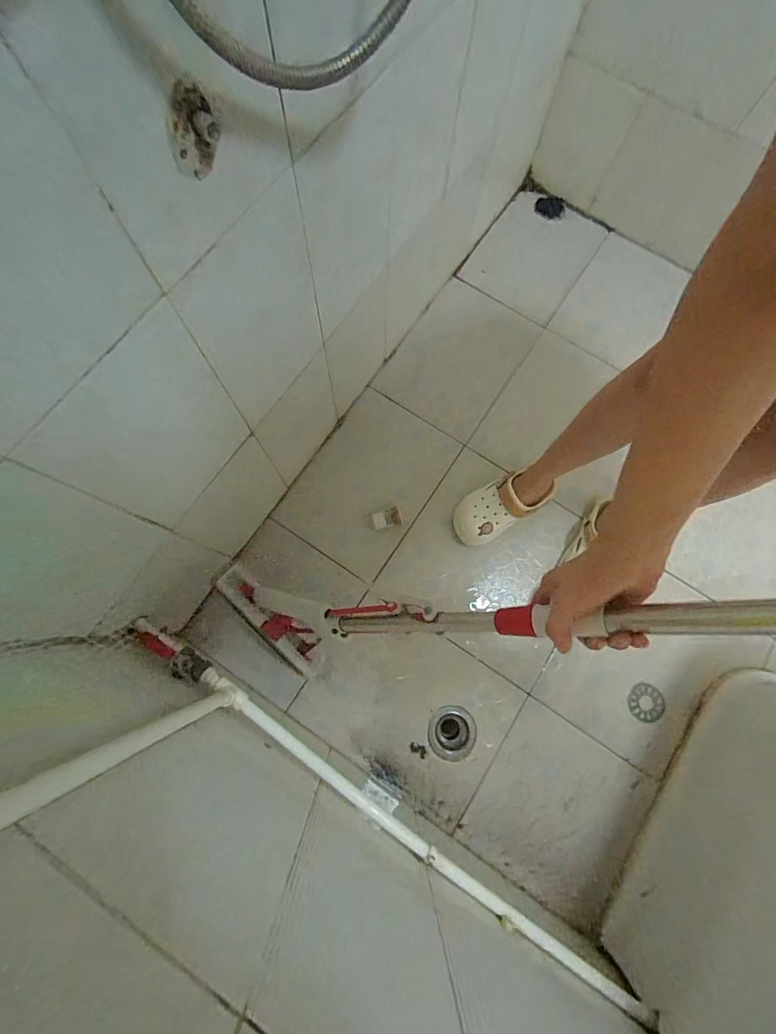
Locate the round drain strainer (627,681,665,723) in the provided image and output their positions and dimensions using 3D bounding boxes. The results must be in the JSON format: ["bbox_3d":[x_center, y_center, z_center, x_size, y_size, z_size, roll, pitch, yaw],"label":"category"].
[{"bbox_3d":[0.541,0.388,0.880,0.073,0.010,0.076,0,76,-2],"label":"round drain strainer"}]

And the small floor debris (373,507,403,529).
[{"bbox_3d":[-0.002,0.005,0.937,0.060,0.031,0.039,-17,77,-6],"label":"small floor debris"}]

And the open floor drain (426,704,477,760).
[{"bbox_3d":[0.133,0.447,0.870,0.097,0.014,0.101,0,76,-2],"label":"open floor drain"}]

